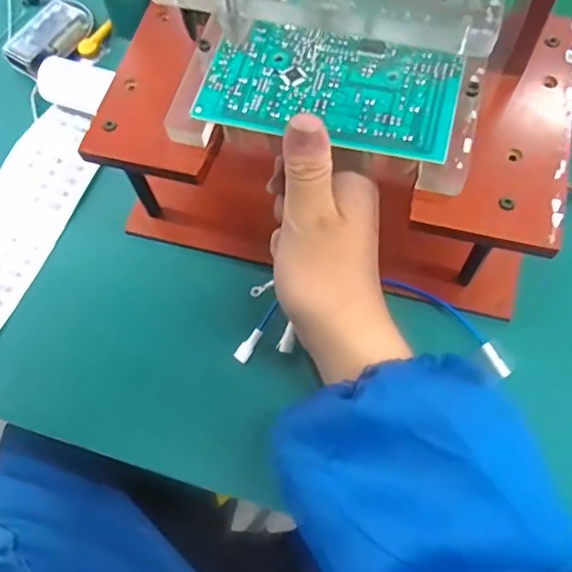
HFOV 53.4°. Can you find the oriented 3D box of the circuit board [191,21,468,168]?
[{"bbox_3d":[0.023,-0.101,0.290,0.125,0.007,0.065,13,67,9],"label":"circuit board"}]

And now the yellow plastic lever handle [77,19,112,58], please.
[{"bbox_3d":[-0.153,-0.199,0.459,0.035,0.009,0.012,-46,69,4],"label":"yellow plastic lever handle"}]

